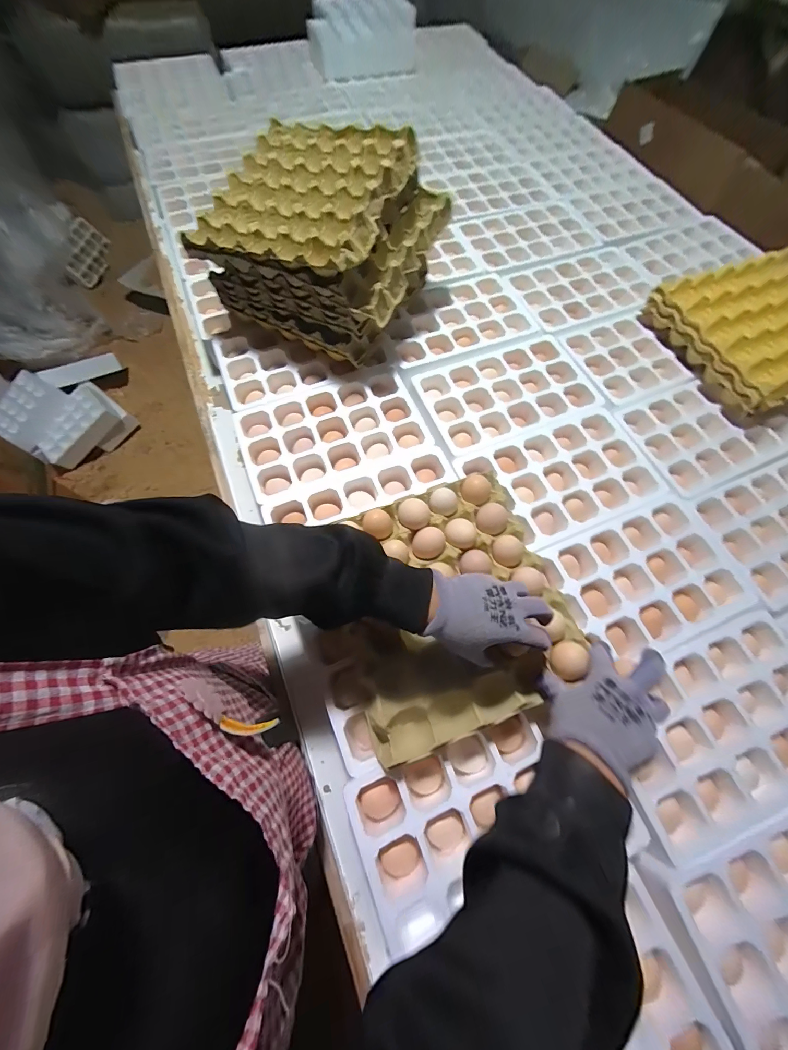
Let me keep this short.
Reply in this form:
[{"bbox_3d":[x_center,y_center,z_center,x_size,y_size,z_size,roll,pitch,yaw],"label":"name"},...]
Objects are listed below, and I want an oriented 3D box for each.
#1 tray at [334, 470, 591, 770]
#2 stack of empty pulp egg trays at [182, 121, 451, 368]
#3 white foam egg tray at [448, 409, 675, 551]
[{"bbox_3d":[0.070,0.096,0.465,0.265,0.054,0.290,-17,69,-10],"label":"tray"},{"bbox_3d":[-0.116,-0.476,0.611,0.331,0.202,0.285,25,68,7],"label":"stack of empty pulp egg trays"},{"bbox_3d":[0.264,-0.072,0.580,0.294,0.043,0.186,-20,70,-11],"label":"white foam egg tray"}]

